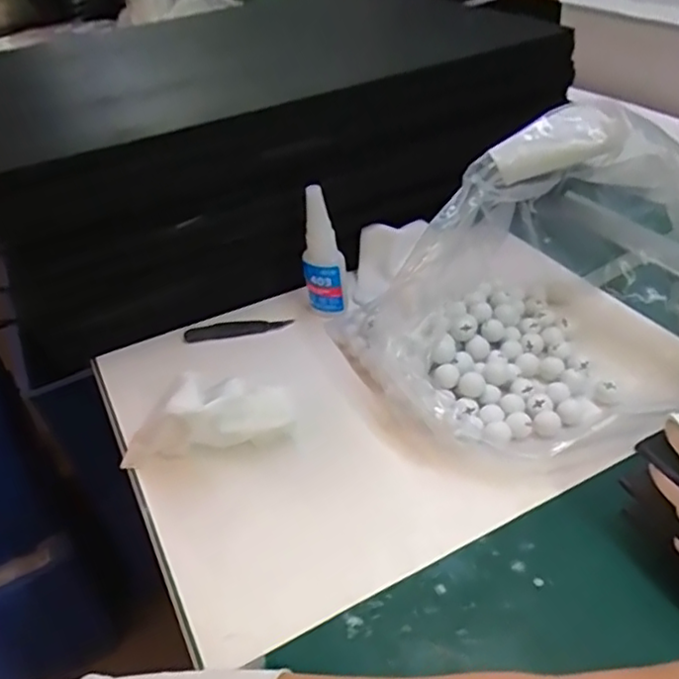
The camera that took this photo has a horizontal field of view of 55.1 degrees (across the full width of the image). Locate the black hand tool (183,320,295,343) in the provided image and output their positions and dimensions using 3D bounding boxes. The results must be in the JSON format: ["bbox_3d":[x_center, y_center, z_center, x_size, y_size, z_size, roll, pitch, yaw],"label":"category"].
[{"bbox_3d":[-0.081,-0.009,0.520,0.084,0.010,0.015,-10,37,-2],"label":"black hand tool"}]

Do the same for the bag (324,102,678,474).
[{"bbox_3d":[0.145,-0.051,0.427,0.269,0.148,0.194,-17,38,-12],"label":"bag"}]

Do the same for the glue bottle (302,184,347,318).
[{"bbox_3d":[-0.013,-0.064,0.505,0.031,0.106,0.022,-8,37,0],"label":"glue bottle"}]

